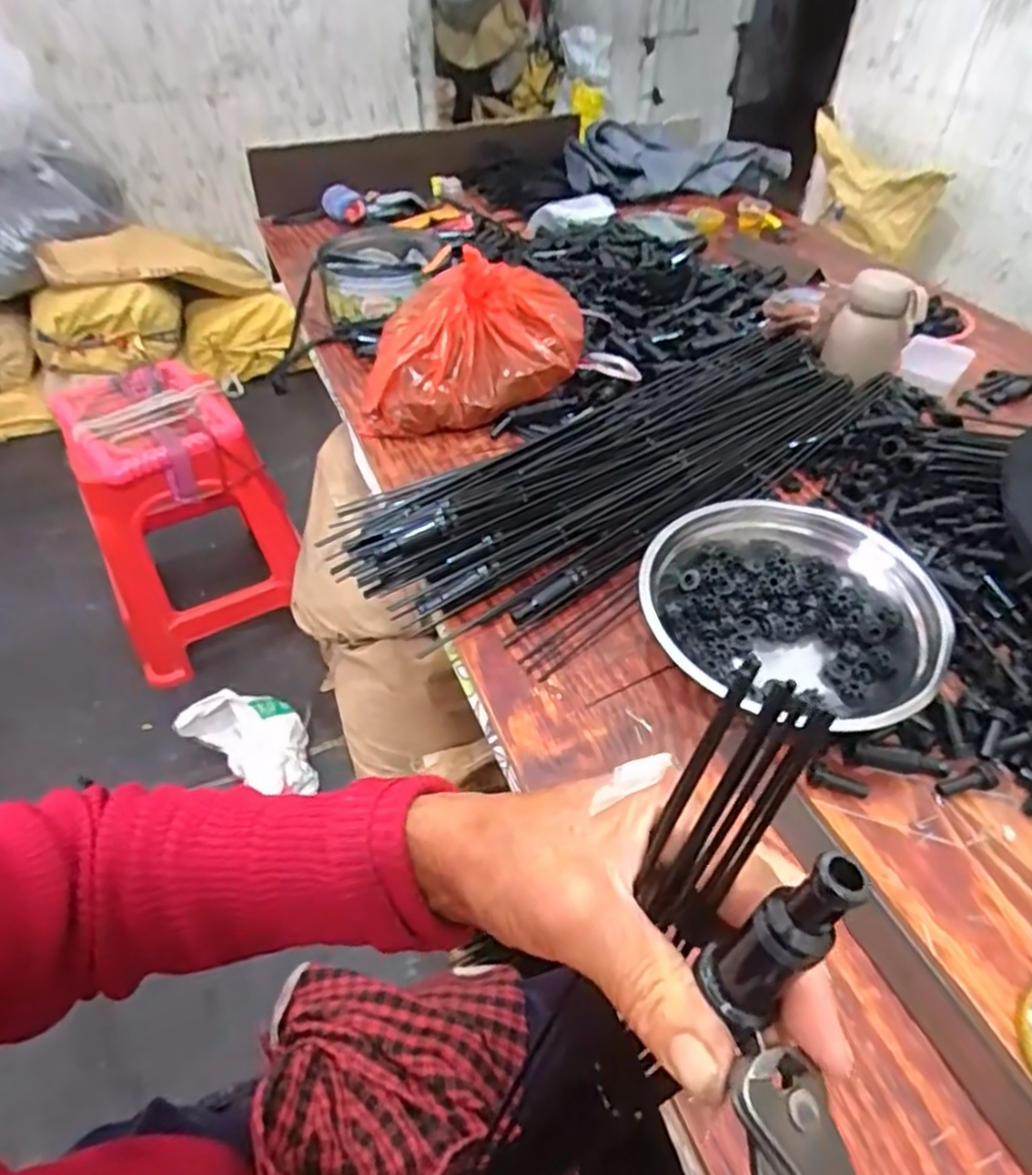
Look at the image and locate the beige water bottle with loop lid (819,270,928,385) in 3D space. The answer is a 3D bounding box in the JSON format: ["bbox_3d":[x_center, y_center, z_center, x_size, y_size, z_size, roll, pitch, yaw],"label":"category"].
[{"bbox_3d":[0.389,-0.274,0.780,0.084,0.132,0.081,19,49,17],"label":"beige water bottle with loop lid"}]

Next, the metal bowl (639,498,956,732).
[{"bbox_3d":[0.211,0.014,0.544,0.218,0.069,0.190,28,52,24],"label":"metal bowl"}]

